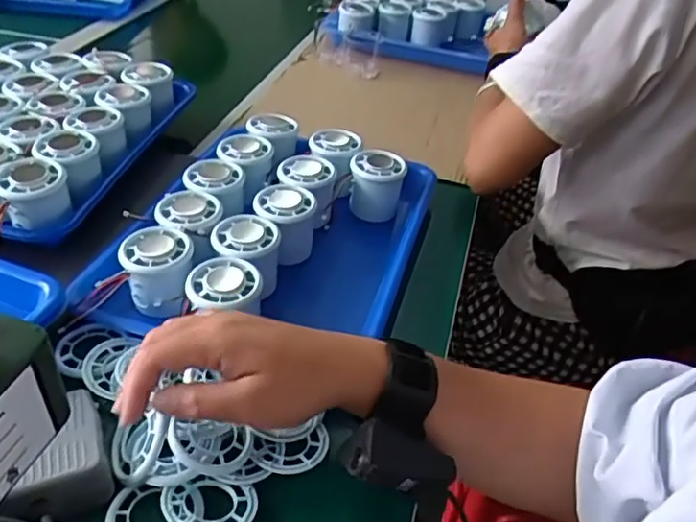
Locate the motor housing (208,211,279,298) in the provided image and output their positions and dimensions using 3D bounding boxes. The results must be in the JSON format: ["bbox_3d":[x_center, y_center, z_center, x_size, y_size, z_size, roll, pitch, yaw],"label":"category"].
[{"bbox_3d":[-0.086,-0.001,0.509,0.054,0.060,0.054,3,40,-2],"label":"motor housing"}]

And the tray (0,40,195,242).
[{"bbox_3d":[-0.316,-0.128,0.604,0.210,0.060,0.312,11,40,8],"label":"tray"}]

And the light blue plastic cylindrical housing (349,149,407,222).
[{"bbox_3d":[0.028,-0.074,0.605,0.051,0.059,0.051,3,40,-2],"label":"light blue plastic cylindrical housing"}]

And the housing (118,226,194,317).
[{"bbox_3d":[-0.150,0.008,0.483,0.051,0.049,0.052,-6,41,-13],"label":"housing"}]

